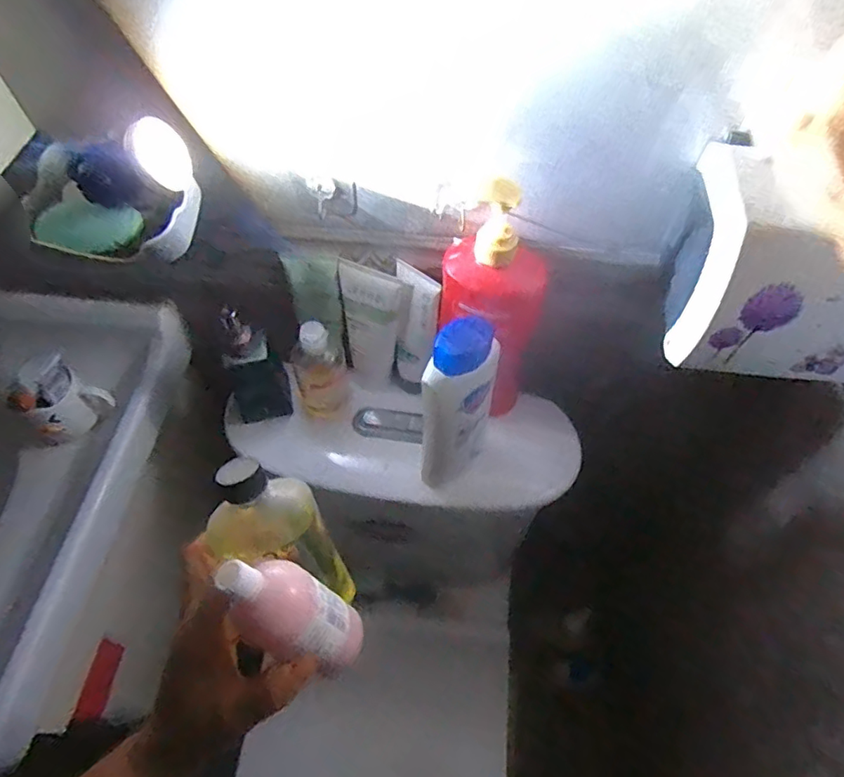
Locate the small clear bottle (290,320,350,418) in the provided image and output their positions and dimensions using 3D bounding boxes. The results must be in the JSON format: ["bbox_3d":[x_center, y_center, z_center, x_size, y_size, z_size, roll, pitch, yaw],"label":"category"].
[{"bbox_3d":[-0.114,-0.026,0.600,0.056,0.132,0.053,-16,59,-10],"label":"small clear bottle"}]

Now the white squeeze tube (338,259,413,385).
[{"bbox_3d":[-0.054,-0.071,0.610,0.076,0.146,0.040,16,45,7],"label":"white squeeze tube"}]

